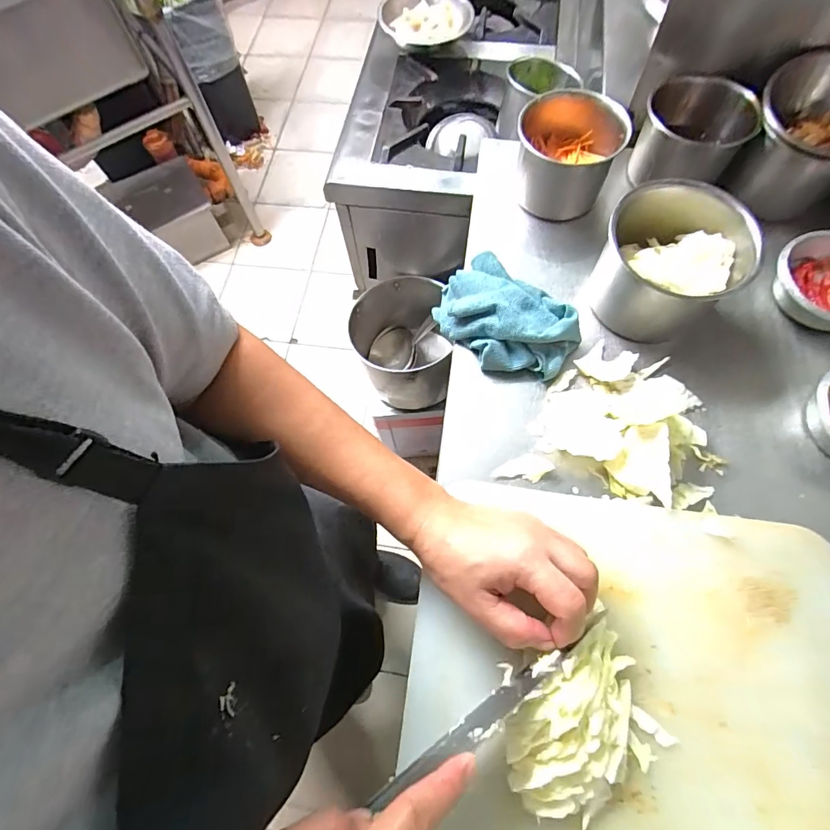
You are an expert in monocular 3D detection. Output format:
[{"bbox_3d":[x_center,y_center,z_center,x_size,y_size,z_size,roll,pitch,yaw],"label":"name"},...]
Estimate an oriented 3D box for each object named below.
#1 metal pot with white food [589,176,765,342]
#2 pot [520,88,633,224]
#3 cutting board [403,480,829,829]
[{"bbox_3d":[0.257,-0.157,0.450,0.131,0.088,0.125,-1,68,2],"label":"metal pot with white food"},{"bbox_3d":[0.180,-0.306,0.536,0.113,0.105,0.116,-1,68,2],"label":"pot"},{"bbox_3d":[0.158,0.257,0.318,0.331,0.022,0.386,6,69,5],"label":"cutting board"}]

